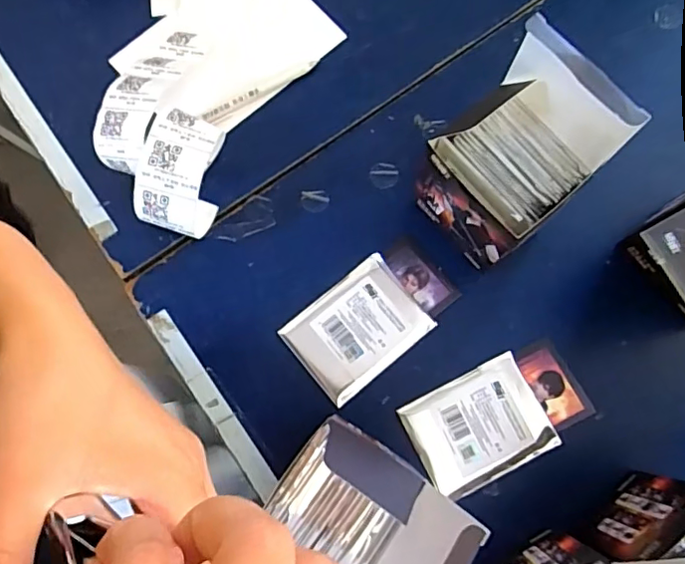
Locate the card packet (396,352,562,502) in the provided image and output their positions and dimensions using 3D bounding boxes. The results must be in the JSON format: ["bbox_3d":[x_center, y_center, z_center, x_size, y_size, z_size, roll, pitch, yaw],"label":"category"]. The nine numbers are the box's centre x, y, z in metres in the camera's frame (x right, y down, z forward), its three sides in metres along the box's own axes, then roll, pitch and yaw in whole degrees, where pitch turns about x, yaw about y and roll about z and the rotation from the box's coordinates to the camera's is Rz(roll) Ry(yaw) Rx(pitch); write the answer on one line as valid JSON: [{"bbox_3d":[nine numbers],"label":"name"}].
[{"bbox_3d":[0.107,0.114,0.439,0.102,0.006,0.079,-27,78,-6],"label":"card packet"}]

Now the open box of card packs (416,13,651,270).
[{"bbox_3d":[0.117,-0.083,0.398,0.085,0.174,0.099,-41,79,-7],"label":"open box of card packs"}]

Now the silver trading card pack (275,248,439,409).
[{"bbox_3d":[0.012,0.039,0.458,0.103,0.004,0.079,-39,80,-8],"label":"silver trading card pack"}]

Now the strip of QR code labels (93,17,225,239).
[{"bbox_3d":[-0.150,-0.141,0.469,0.100,0.060,0.210,-7,77,-2],"label":"strip of QR code labels"}]

